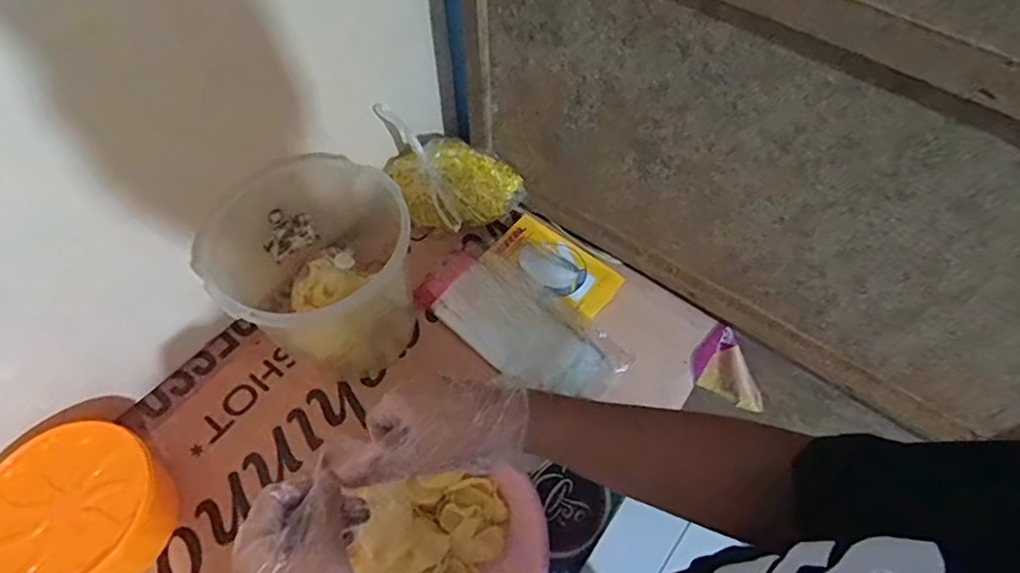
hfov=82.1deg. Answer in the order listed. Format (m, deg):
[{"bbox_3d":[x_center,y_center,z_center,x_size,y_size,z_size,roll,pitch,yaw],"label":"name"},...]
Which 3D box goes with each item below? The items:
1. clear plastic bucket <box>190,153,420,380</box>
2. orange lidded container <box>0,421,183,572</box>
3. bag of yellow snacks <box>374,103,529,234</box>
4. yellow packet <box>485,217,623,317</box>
[{"bbox_3d":[-0.257,-0.018,0.841,0.227,0.228,0.274,37,64,21],"label":"clear plastic bucket"},{"bbox_3d":[-0.518,0.277,0.714,0.171,0.118,0.183,0,57,0],"label":"orange lidded container"},{"bbox_3d":[-0.098,-0.196,0.957,0.198,0.160,0.152,37,64,21],"label":"bag of yellow snacks"},{"bbox_3d":[0.072,-0.037,0.950,0.206,0.013,0.114,33,62,19],"label":"yellow packet"}]

